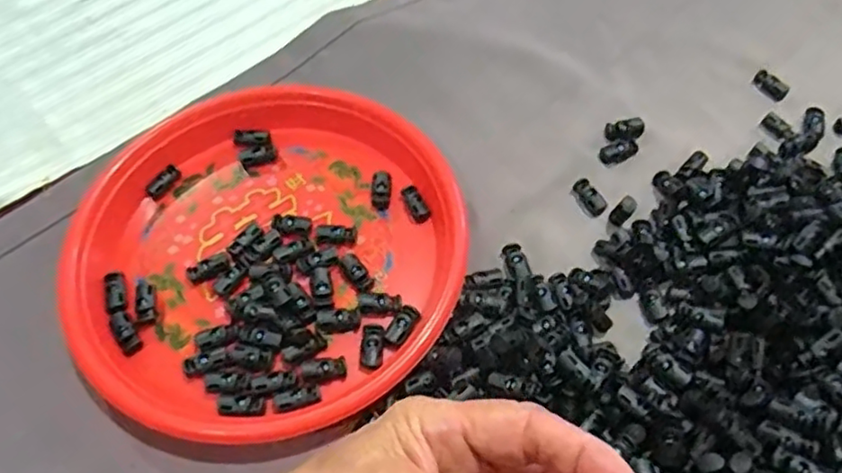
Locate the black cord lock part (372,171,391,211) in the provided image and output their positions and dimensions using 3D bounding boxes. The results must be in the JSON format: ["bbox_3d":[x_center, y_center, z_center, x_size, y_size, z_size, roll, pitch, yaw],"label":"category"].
[{"bbox_3d":[-0.028,-0.033,0.452,0.013,0.008,0.030,2,60,4],"label":"black cord lock part"}]

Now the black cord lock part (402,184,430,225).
[{"bbox_3d":[-0.004,-0.023,0.444,0.012,0.006,0.028,-23,62,-10],"label":"black cord lock part"}]

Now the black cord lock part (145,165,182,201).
[{"bbox_3d":[-0.186,-0.039,0.457,0.012,0.006,0.028,31,66,19],"label":"black cord lock part"}]

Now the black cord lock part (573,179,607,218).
[{"bbox_3d":[0.119,-0.029,0.443,0.012,0.008,0.029,-25,62,-11],"label":"black cord lock part"}]

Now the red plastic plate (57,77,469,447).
[{"bbox_3d":[-0.103,0.001,0.413,0.244,0.045,0.245,-1,60,2],"label":"red plastic plate"}]

